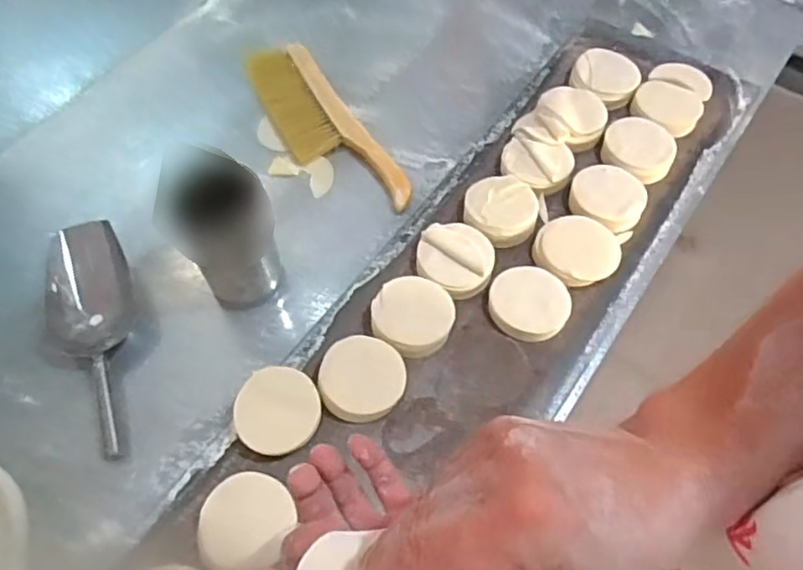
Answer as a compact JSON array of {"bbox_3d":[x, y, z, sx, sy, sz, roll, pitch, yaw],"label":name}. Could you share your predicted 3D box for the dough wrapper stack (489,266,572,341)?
[{"bbox_3d":[0.144,0.021,0.723,0.087,0.021,0.084,8,60,5],"label":"dough wrapper stack"}]

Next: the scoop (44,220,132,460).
[{"bbox_3d":[-0.337,0.052,0.701,0.079,0.056,0.277,-20,61,-10],"label":"scoop"}]

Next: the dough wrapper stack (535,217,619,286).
[{"bbox_3d":[0.205,-0.040,0.744,0.097,0.018,0.088,5,60,4],"label":"dough wrapper stack"}]

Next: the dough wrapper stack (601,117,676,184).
[{"bbox_3d":[0.307,-0.177,0.828,0.087,0.019,0.103,20,62,12],"label":"dough wrapper stack"}]

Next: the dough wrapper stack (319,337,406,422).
[{"bbox_3d":[-0.039,0.099,0.666,0.084,0.034,0.084,7,60,5],"label":"dough wrapper stack"}]

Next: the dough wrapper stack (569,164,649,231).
[{"bbox_3d":[0.254,-0.109,0.791,0.088,0.033,0.091,20,62,12],"label":"dough wrapper stack"}]

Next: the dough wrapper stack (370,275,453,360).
[{"bbox_3d":[0.013,0.035,0.704,0.091,0.033,0.086,-14,60,-7],"label":"dough wrapper stack"}]

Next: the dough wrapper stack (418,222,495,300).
[{"bbox_3d":[0.062,-0.028,0.743,0.085,0.035,0.086,8,60,5],"label":"dough wrapper stack"}]

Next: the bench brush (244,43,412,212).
[{"bbox_3d":[-0.115,-0.225,0.885,0.105,0.024,0.356,-30,64,-16],"label":"bench brush"}]

